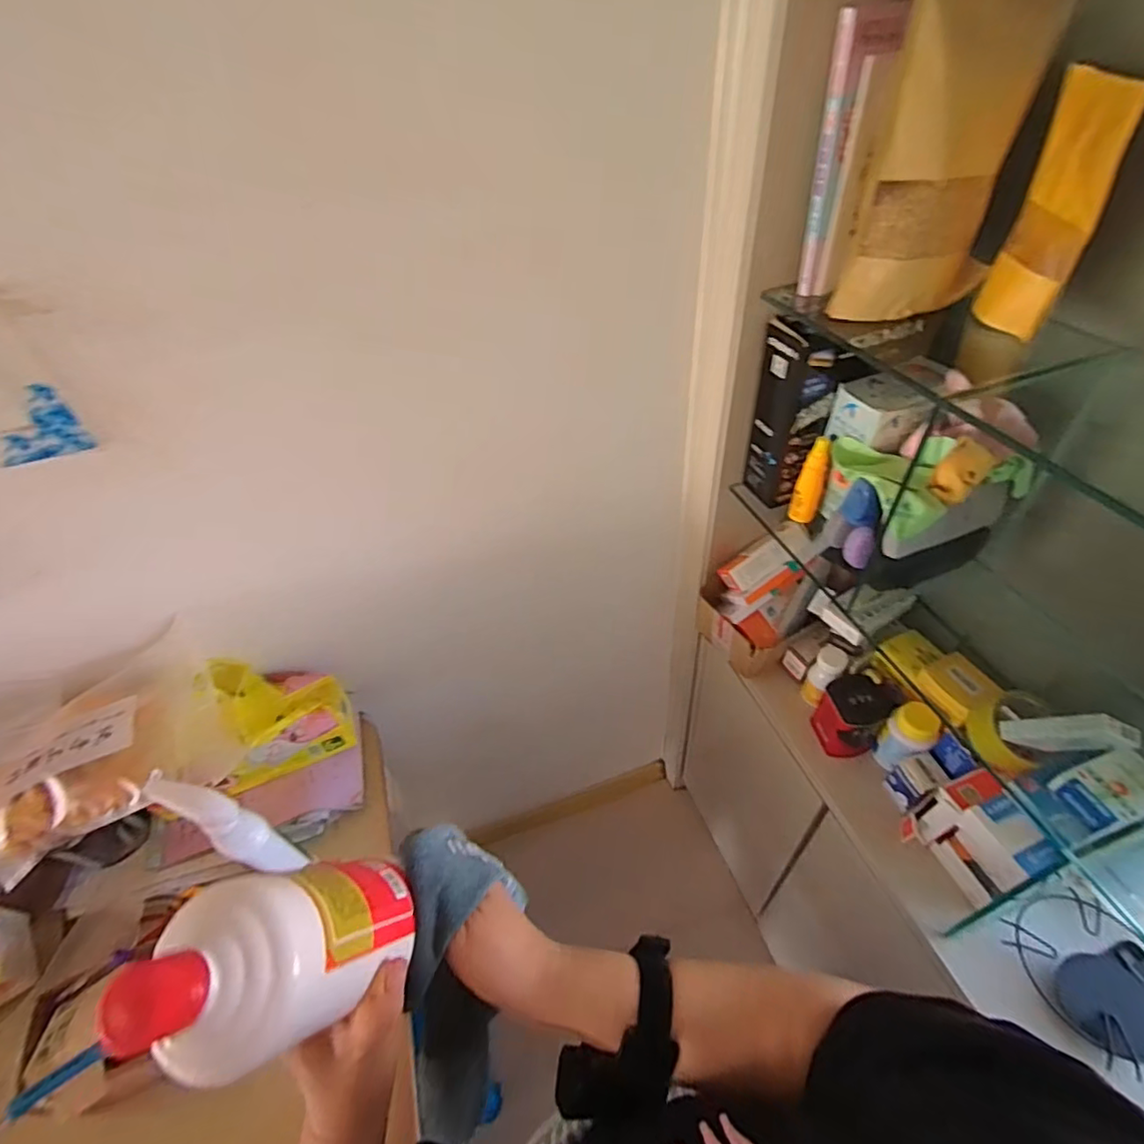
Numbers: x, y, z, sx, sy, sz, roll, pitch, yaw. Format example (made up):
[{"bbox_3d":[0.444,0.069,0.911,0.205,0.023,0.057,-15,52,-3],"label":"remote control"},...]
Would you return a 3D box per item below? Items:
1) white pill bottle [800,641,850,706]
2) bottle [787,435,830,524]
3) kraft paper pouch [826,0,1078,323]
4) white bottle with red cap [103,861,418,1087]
[{"bbox_3d":[0.385,0.159,0.866,0.041,0.103,0.054,29,56,29],"label":"white pill bottle"},{"bbox_3d":[0.317,-0.120,0.751,0.034,0.118,0.026,24,53,25],"label":"bottle"},{"bbox_3d":[0.343,-0.379,0.514,0.161,0.254,0.073,-25,50,-18],"label":"kraft paper pouch"},{"bbox_3d":[-0.140,0.183,0.282,0.066,0.156,0.062,-6,75,24],"label":"white bottle with red cap"}]

